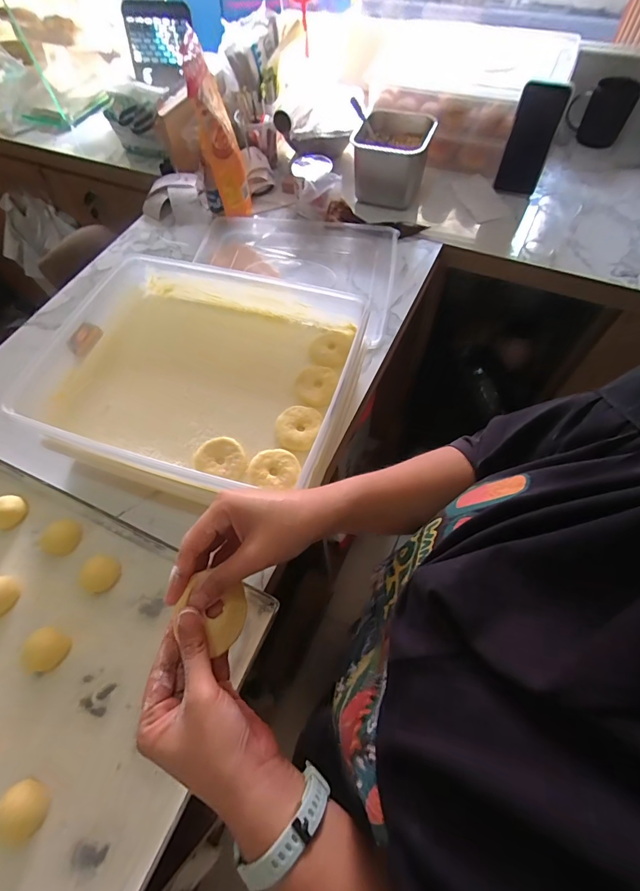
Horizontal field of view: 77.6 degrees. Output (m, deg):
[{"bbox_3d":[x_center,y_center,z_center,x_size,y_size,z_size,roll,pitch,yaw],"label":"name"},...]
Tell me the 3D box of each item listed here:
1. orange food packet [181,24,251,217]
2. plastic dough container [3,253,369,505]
[{"bbox_3d":[-0.180,-0.561,0.721,0.063,0.238,0.138,-12,61,-2],"label":"orange food packet"},{"bbox_3d":[-0.163,-0.096,0.503,0.405,0.067,0.290,14,63,10],"label":"plastic dough container"}]

